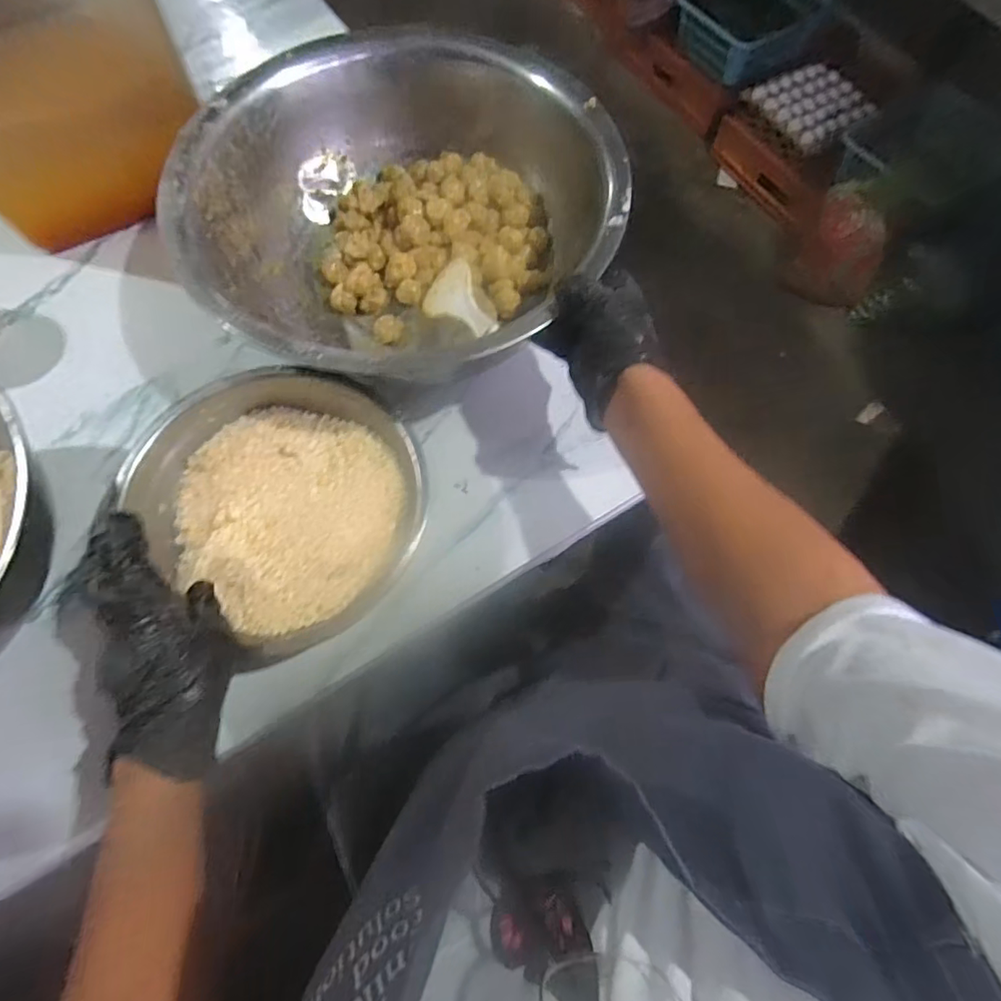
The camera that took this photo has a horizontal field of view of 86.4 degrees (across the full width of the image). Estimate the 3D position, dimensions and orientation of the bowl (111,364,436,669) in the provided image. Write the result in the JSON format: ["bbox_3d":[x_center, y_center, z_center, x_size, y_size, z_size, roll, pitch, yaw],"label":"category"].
[{"bbox_3d":[-0.179,-0.004,0.455,0.209,0.058,0.217,1,68,-1],"label":"bowl"}]

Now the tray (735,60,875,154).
[{"bbox_3d":[0.852,-1.071,1.453,0.266,0.061,0.285,-26,71,-11],"label":"tray"}]

